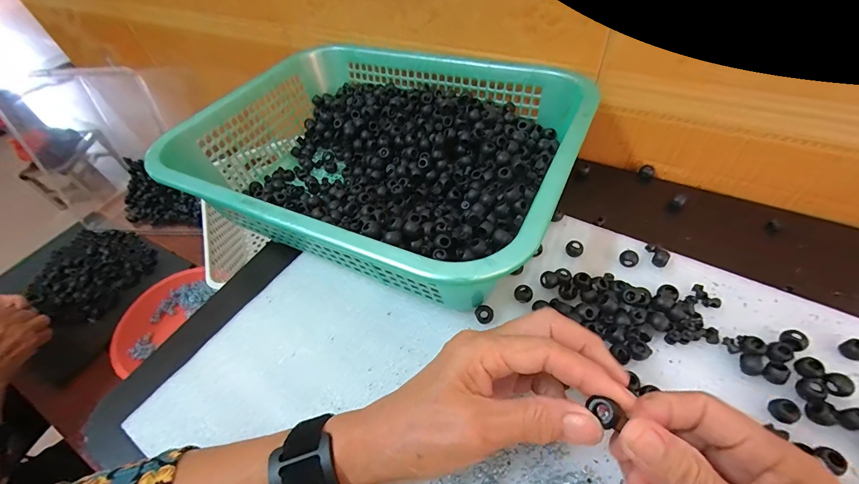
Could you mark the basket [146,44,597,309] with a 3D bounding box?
[{"bbox_3d":[-0.053,-0.097,0.391,0.376,0.100,0.294,17,55,21],"label":"basket"}]

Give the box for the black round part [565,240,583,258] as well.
[{"bbox_3d":[0.139,0.008,0.352,0.015,0.012,0.012,29,60,28],"label":"black round part"}]

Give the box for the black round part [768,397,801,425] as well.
[{"bbox_3d":[0.241,0.114,0.248,0.016,0.008,0.015,-4,50,5],"label":"black round part"}]

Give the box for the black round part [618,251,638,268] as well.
[{"bbox_3d":[0.184,0.016,0.338,0.016,0.012,0.013,30,61,28],"label":"black round part"}]

